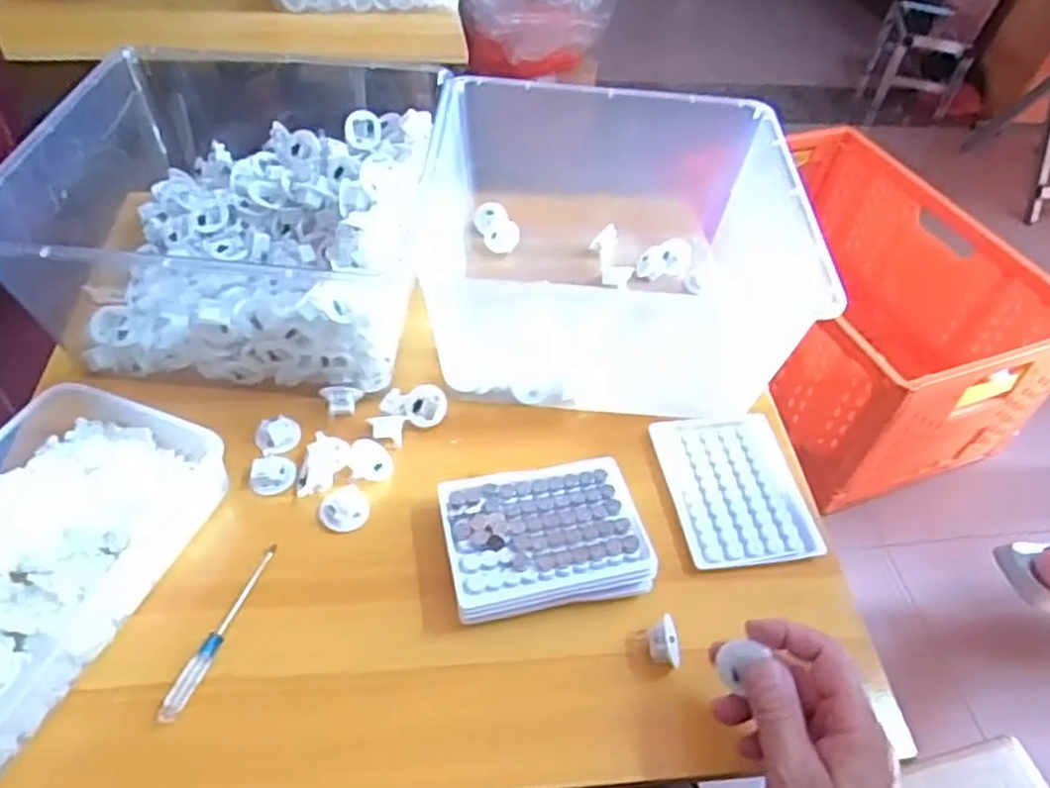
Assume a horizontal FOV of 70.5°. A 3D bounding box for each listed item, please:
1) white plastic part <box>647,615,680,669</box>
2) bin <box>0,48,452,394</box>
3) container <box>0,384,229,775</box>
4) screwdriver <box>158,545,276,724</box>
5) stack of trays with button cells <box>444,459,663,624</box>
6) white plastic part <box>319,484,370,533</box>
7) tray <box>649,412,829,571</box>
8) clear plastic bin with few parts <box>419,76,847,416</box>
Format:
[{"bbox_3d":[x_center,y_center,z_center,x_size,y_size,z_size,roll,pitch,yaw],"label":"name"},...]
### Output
[{"bbox_3d":[0.090,0.164,0.483,0.018,0.026,0.030,-7,50,-12],"label":"white plastic part"},{"bbox_3d":[-0.225,-0.149,0.616,0.286,0.139,0.267,4,49,-3],"label":"bin"},{"bbox_3d":[-0.320,0.103,0.478,0.153,0.042,0.249,18,49,10],"label":"container"},{"bbox_3d":[-0.192,0.149,0.474,0.012,0.009,0.122,18,49,9],"label":"screwdriver"},{"bbox_3d":[0.012,0.100,0.521,0.132,0.041,0.102,-6,50,-12],"label":"stack of trays with button cells"},{"bbox_3d":[-0.131,0.083,0.538,0.034,0.012,0.035,-5,50,-10],"label":"white plastic part"},{"bbox_3d":[0.161,0.071,0.576,0.102,0.012,0.132,-5,50,-11],"label":"tray"},{"bbox_3d":[0.066,-0.132,0.655,0.306,0.150,0.284,4,49,-3],"label":"clear plastic bin with few parts"}]

